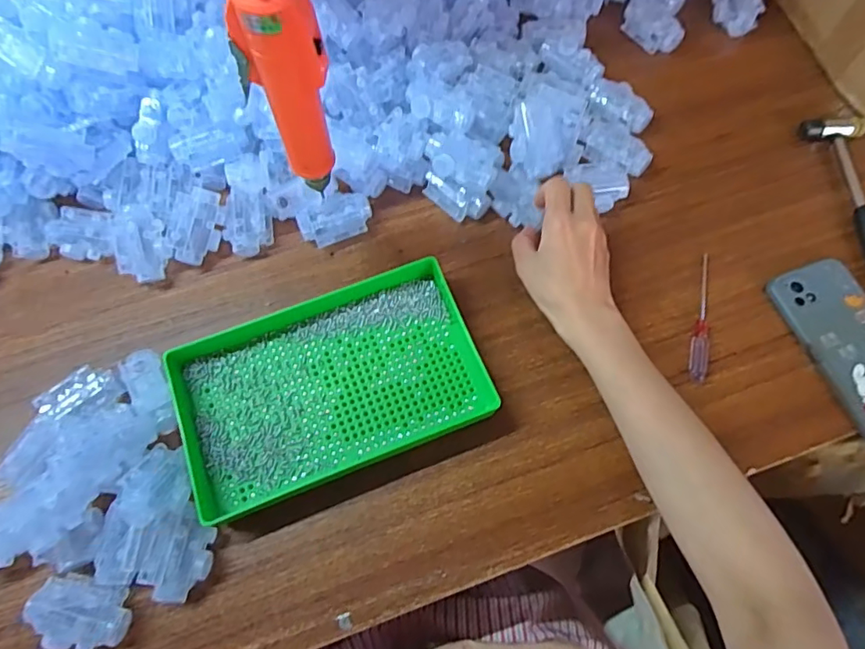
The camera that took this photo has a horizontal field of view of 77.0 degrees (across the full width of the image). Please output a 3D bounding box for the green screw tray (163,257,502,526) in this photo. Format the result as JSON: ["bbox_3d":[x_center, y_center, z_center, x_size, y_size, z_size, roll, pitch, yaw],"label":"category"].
[{"bbox_3d":[-0.084,0.048,0.461,0.246,0.035,0.148,-21,70,-7],"label":"green screw tray"}]

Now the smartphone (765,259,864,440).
[{"bbox_3d":[0.372,0.020,0.480,0.077,0.016,0.163,-19,70,-6],"label":"smartphone"}]

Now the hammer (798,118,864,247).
[{"bbox_3d":[0.416,-0.112,0.526,0.059,0.021,0.207,-1,69,0],"label":"hammer"}]

